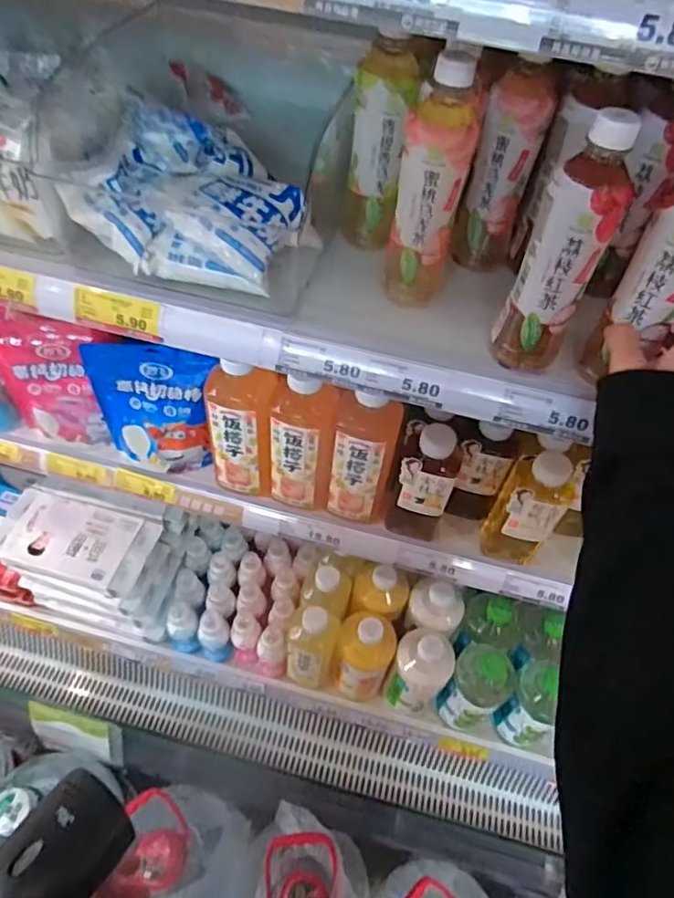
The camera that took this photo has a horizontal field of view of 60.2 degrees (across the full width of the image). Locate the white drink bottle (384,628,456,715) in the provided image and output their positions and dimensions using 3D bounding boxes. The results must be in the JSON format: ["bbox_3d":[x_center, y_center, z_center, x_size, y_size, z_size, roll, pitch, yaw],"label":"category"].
[{"bbox_3d":[0.139,0.375,0.976,0.091,0.195,0.084,21,53,11],"label":"white drink bottle"}]

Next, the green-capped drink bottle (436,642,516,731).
[{"bbox_3d":[0.235,0.410,0.987,0.096,0.186,0.090,26,54,15],"label":"green-capped drink bottle"}]

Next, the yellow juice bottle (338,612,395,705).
[{"bbox_3d":[0.046,0.351,0.988,0.091,0.228,0.085,3,52,-3],"label":"yellow juice bottle"}]

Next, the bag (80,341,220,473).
[{"bbox_3d":[-0.245,-0.050,0.770,0.159,0.182,0.056,7,52,0],"label":"bag"}]

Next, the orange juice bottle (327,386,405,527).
[{"bbox_3d":[0.032,0.007,0.727,0.075,0.216,0.059,15,52,6],"label":"orange juice bottle"}]

